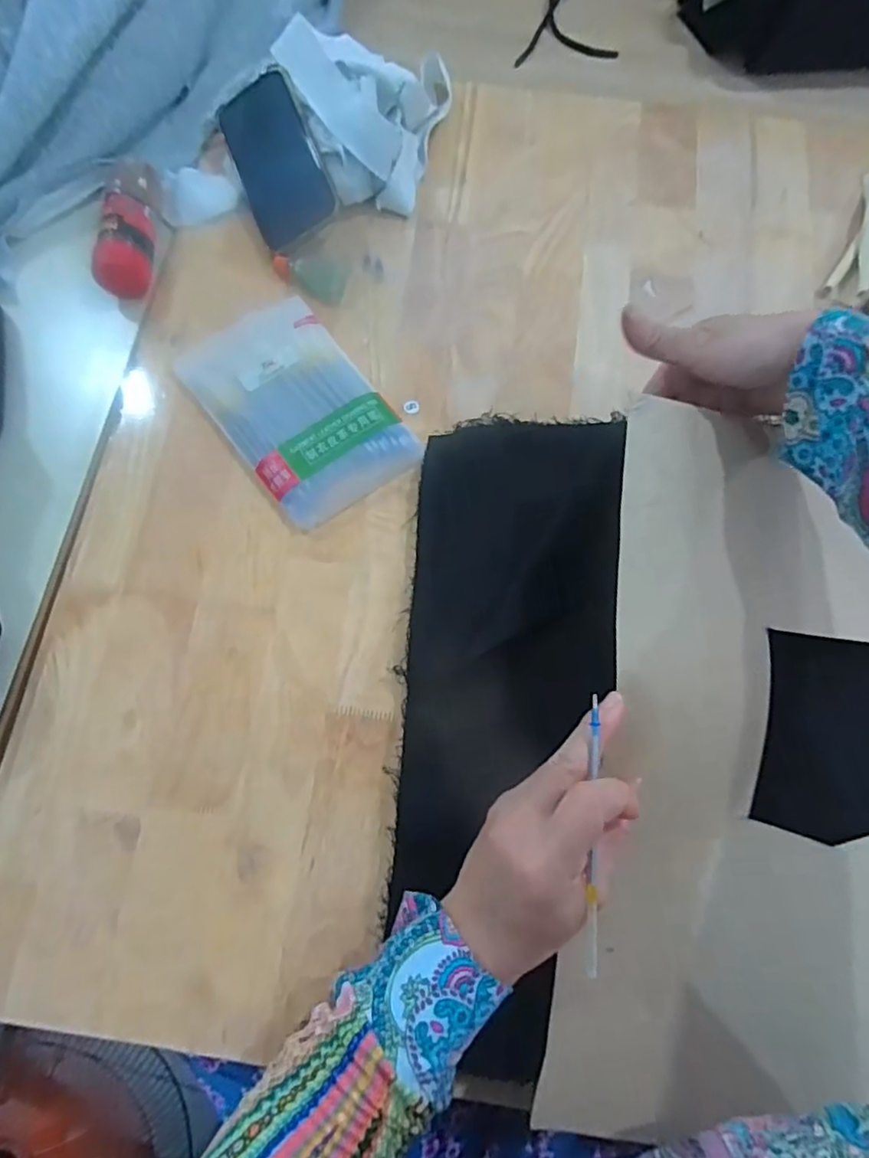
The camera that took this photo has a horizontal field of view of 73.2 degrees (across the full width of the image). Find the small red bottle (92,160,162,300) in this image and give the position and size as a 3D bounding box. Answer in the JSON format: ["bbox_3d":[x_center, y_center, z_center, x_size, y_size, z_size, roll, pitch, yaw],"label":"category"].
[{"bbox_3d":[-0.251,-0.294,0.481,0.040,0.038,0.111,0,74,0],"label":"small red bottle"}]

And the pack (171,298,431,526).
[{"bbox_3d":[-0.105,-0.133,0.450,0.112,0.016,0.177,-35,77,-10],"label":"pack"}]

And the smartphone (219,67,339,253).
[{"bbox_3d":[-0.131,-0.353,0.496,0.070,0.015,0.138,-22,88,14],"label":"smartphone"}]

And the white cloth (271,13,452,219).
[{"bbox_3d":[-0.057,-0.395,0.500,0.137,0.068,0.154,-2,74,-1],"label":"white cloth"}]

